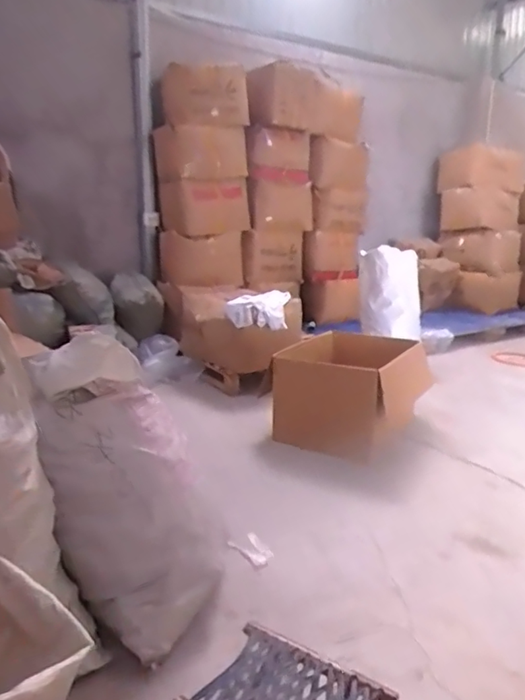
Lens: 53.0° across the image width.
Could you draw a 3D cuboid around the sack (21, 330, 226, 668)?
[{"bbox_3d":[-0.302,0.302,1.212,0.187,0.672,0.303,-21,-1,41],"label":"sack"}]

